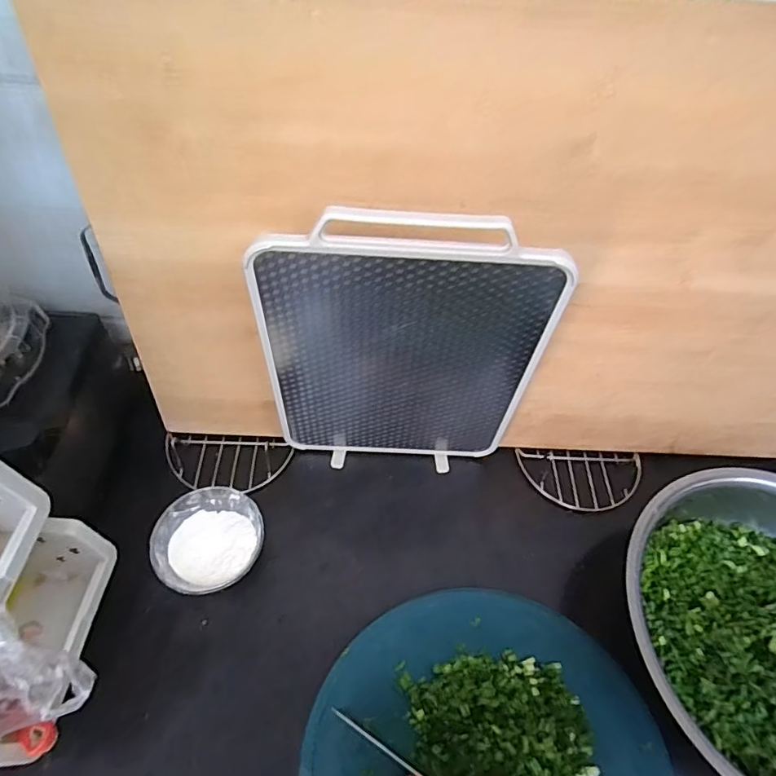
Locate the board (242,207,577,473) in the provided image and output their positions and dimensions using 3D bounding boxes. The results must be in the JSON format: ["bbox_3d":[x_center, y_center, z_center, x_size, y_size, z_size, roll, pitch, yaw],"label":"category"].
[{"bbox_3d":[0.013,-0.022,0.544,0.285,0.382,0.017,2,54,-2],"label":"board"}]

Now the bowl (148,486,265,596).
[{"bbox_3d":[-0.209,0.184,0.594,0.119,0.052,0.114,2,54,-3],"label":"bowl"}]

